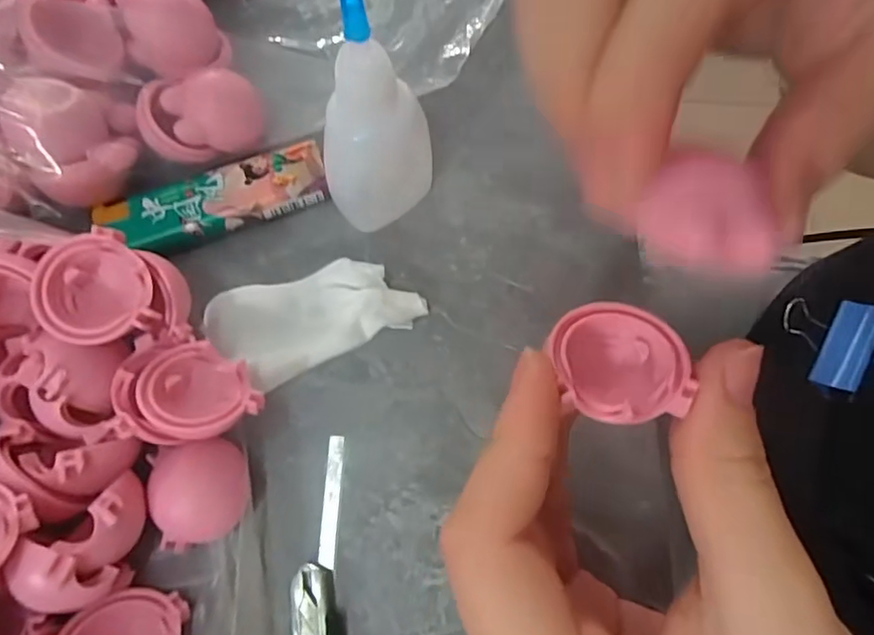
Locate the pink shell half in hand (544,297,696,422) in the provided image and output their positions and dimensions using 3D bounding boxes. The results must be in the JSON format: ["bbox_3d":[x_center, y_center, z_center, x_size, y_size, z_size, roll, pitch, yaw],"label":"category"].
[{"bbox_3d":[0.040,0.010,0.127,0.028,0.014,0.028,0,69,0],"label":"pink shell half in hand"}]

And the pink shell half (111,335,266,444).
[{"bbox_3d":[-0.070,0.022,0.160,0.039,0.023,0.029,23,71,8],"label":"pink shell half"}]

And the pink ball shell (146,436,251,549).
[{"bbox_3d":[-0.067,0.050,0.162,0.025,0.014,0.027,-10,70,-4],"label":"pink ball shell"}]

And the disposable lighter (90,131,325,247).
[{"bbox_3d":[-0.075,-0.040,0.193,0.076,0.007,0.026,-19,71,-7],"label":"disposable lighter"}]

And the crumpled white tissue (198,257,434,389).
[{"bbox_3d":[-0.039,-0.003,0.181,0.064,0.014,0.034,-23,71,-9],"label":"crumpled white tissue"}]

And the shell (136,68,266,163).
[{"bbox_3d":[-0.080,-0.070,0.191,0.038,0.019,0.023,-24,71,-9],"label":"shell"}]

